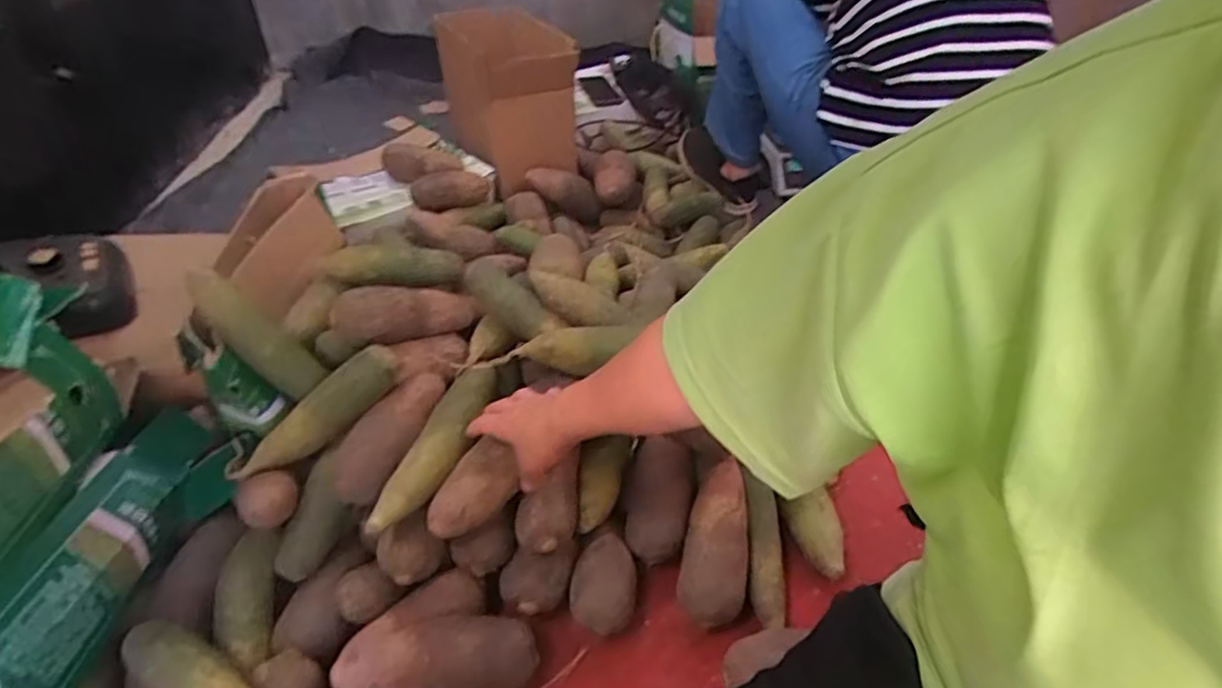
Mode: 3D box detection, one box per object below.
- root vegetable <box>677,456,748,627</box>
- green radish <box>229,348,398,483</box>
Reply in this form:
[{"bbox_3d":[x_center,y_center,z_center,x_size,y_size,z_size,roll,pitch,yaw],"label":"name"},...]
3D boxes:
[{"bbox_3d":[0.120,0.221,0.727,0.071,0.056,0.179,8,57,9],"label":"root vegetable"},{"bbox_3d":[-0.333,0.081,0.725,0.213,0.055,0.045,-38,45,4],"label":"green radish"}]

